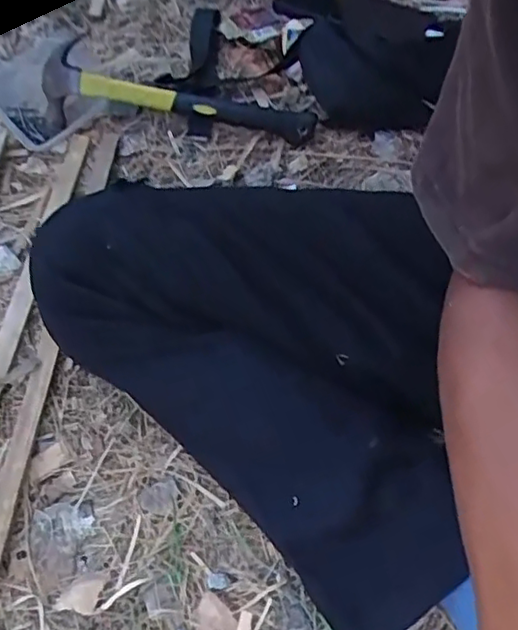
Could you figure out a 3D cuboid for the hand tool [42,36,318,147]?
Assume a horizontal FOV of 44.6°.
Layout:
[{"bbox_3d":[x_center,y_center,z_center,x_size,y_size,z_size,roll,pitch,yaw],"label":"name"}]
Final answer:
[{"bbox_3d":[-0.079,-0.225,0.637,0.273,0.085,0.051,1,61,-2],"label":"hand tool"}]

